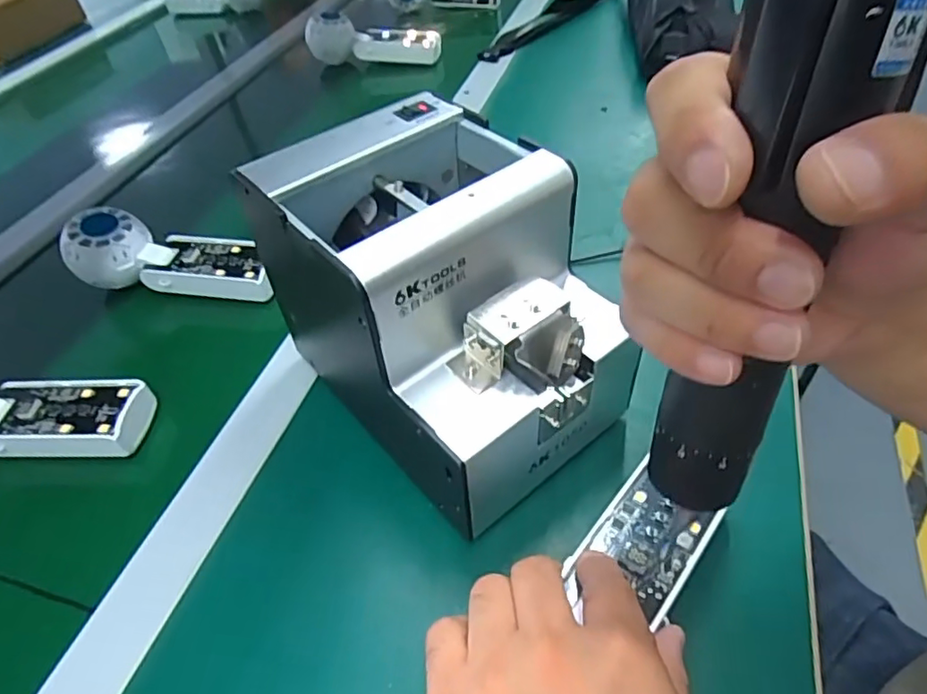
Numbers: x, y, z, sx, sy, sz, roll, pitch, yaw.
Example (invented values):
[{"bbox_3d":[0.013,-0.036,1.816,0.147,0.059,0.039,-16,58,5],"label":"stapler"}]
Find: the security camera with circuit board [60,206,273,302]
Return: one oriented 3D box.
[{"bbox_3d":[-0.227,-0.075,0.459,0.157,0.049,0.064,2,44,7],"label":"security camera with circuit board"}]

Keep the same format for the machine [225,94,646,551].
[{"bbox_3d":[-0.008,-0.021,0.323,0.123,0.155,0.172,-32,50,-26],"label":"machine"}]

